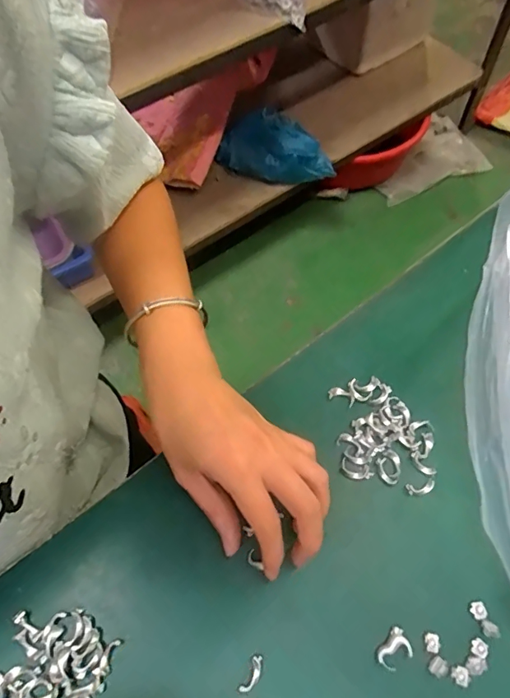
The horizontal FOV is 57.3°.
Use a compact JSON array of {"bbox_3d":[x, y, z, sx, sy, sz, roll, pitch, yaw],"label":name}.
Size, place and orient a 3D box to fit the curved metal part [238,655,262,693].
[{"bbox_3d":[-0.001,0.186,0.266,0.008,0.004,0.020,24,67,14],"label":"curved metal part"}]

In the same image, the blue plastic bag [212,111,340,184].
[{"bbox_3d":[0.053,-0.488,1.121,0.293,0.122,0.139,29,68,16],"label":"blue plastic bag"}]

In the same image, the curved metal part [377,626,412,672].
[{"bbox_3d":[0.082,0.175,0.270,0.015,0.004,0.022,37,70,19],"label":"curved metal part"}]

